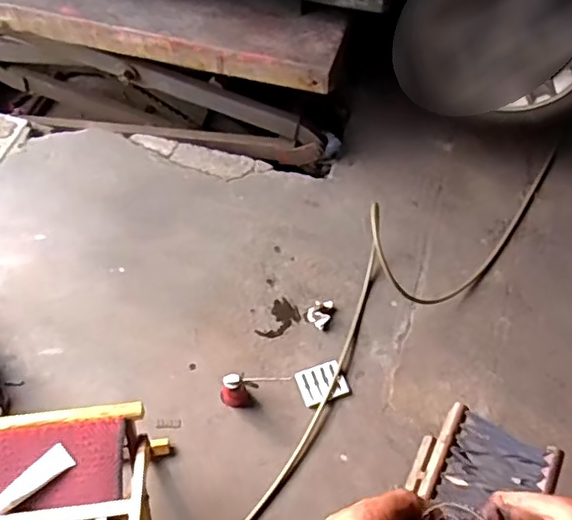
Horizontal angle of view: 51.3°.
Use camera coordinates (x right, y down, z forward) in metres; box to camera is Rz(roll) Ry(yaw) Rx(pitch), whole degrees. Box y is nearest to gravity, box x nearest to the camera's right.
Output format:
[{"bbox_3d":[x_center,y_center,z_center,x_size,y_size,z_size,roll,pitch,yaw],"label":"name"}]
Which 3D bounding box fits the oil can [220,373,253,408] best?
[{"bbox_3d":[-0.130,0.335,1.522,0.081,0.107,0.067,-16,60,-7],"label":"oil can"}]

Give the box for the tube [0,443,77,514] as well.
[{"bbox_3d":[-0.497,0.426,1.166,0.157,0.014,0.055,-33,64,-18],"label":"tube"}]

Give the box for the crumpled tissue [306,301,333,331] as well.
[{"bbox_3d":[0.094,0.151,1.679,0.077,0.039,0.088,10,60,9],"label":"crumpled tissue"}]

